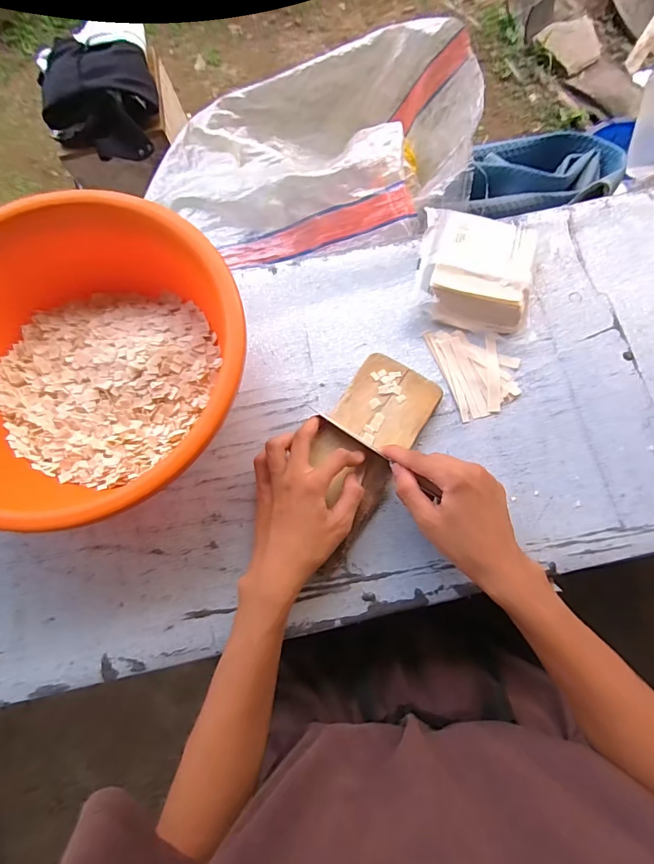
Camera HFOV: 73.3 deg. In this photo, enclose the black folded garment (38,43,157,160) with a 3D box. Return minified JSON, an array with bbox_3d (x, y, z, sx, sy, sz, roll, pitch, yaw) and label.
[{"bbox_3d":[-0.553,-0.794,1.048,0.297,0.119,0.256,-4,73,0],"label":"black folded garment"}]

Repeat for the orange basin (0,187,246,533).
[{"bbox_3d":[-0.232,-0.065,0.429,0.316,0.120,0.302,0,73,1],"label":"orange basin"}]

